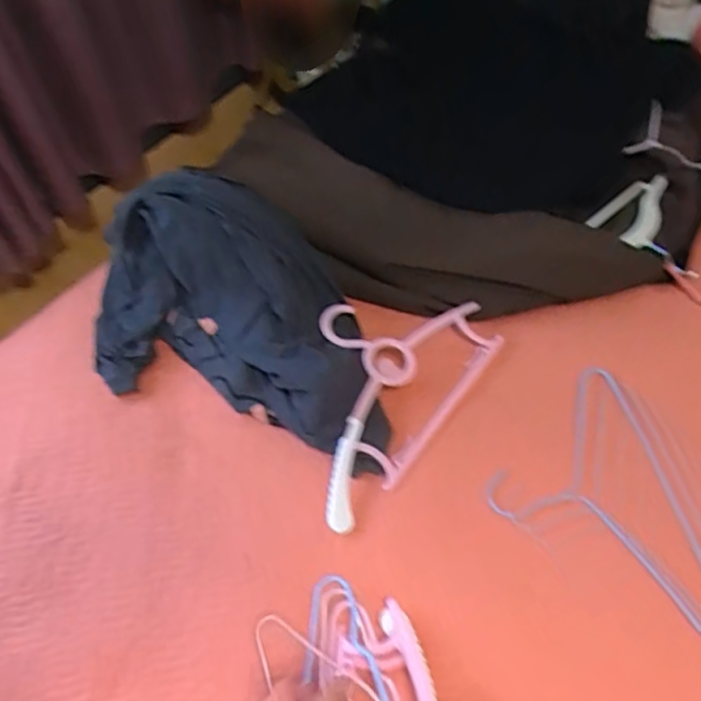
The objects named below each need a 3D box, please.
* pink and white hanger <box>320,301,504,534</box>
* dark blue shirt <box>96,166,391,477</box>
[{"bbox_3d":[0.028,0.028,0.690,0.167,0.042,0.305,32,62,24],"label":"pink and white hanger"},{"bbox_3d":[-0.126,-0.059,0.729,0.406,0.121,0.266,14,56,14],"label":"dark blue shirt"}]

